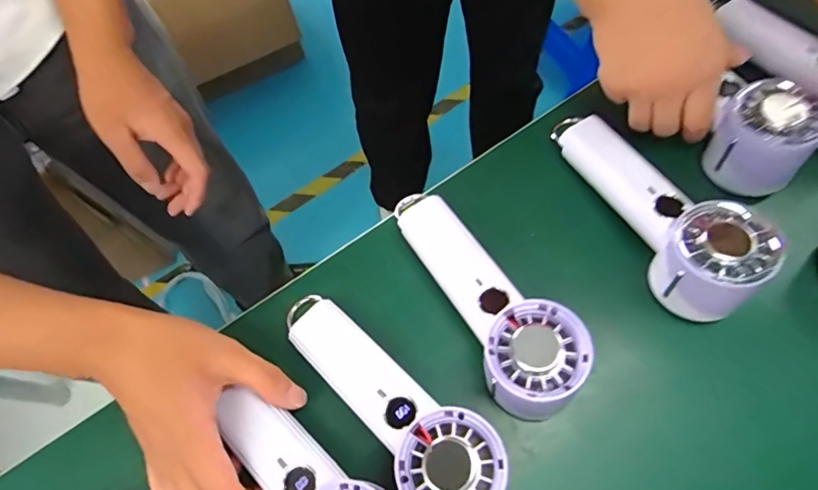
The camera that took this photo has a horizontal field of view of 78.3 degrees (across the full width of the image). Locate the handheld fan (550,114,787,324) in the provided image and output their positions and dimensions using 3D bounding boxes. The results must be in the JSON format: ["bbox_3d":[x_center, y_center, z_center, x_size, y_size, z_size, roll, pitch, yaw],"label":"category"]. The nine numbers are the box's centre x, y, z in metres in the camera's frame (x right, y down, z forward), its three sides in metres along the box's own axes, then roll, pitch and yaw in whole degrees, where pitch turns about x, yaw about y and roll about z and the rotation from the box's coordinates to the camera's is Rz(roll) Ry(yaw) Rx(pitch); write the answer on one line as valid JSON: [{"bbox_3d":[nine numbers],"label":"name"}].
[{"bbox_3d":[0.184,-0.034,0.393,0.067,0.065,0.205,-26,56,-7],"label":"handheld fan"}]

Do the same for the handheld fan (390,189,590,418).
[{"bbox_3d":[0.047,0.035,0.363,0.071,0.046,0.196,-31,53,-9],"label":"handheld fan"}]

